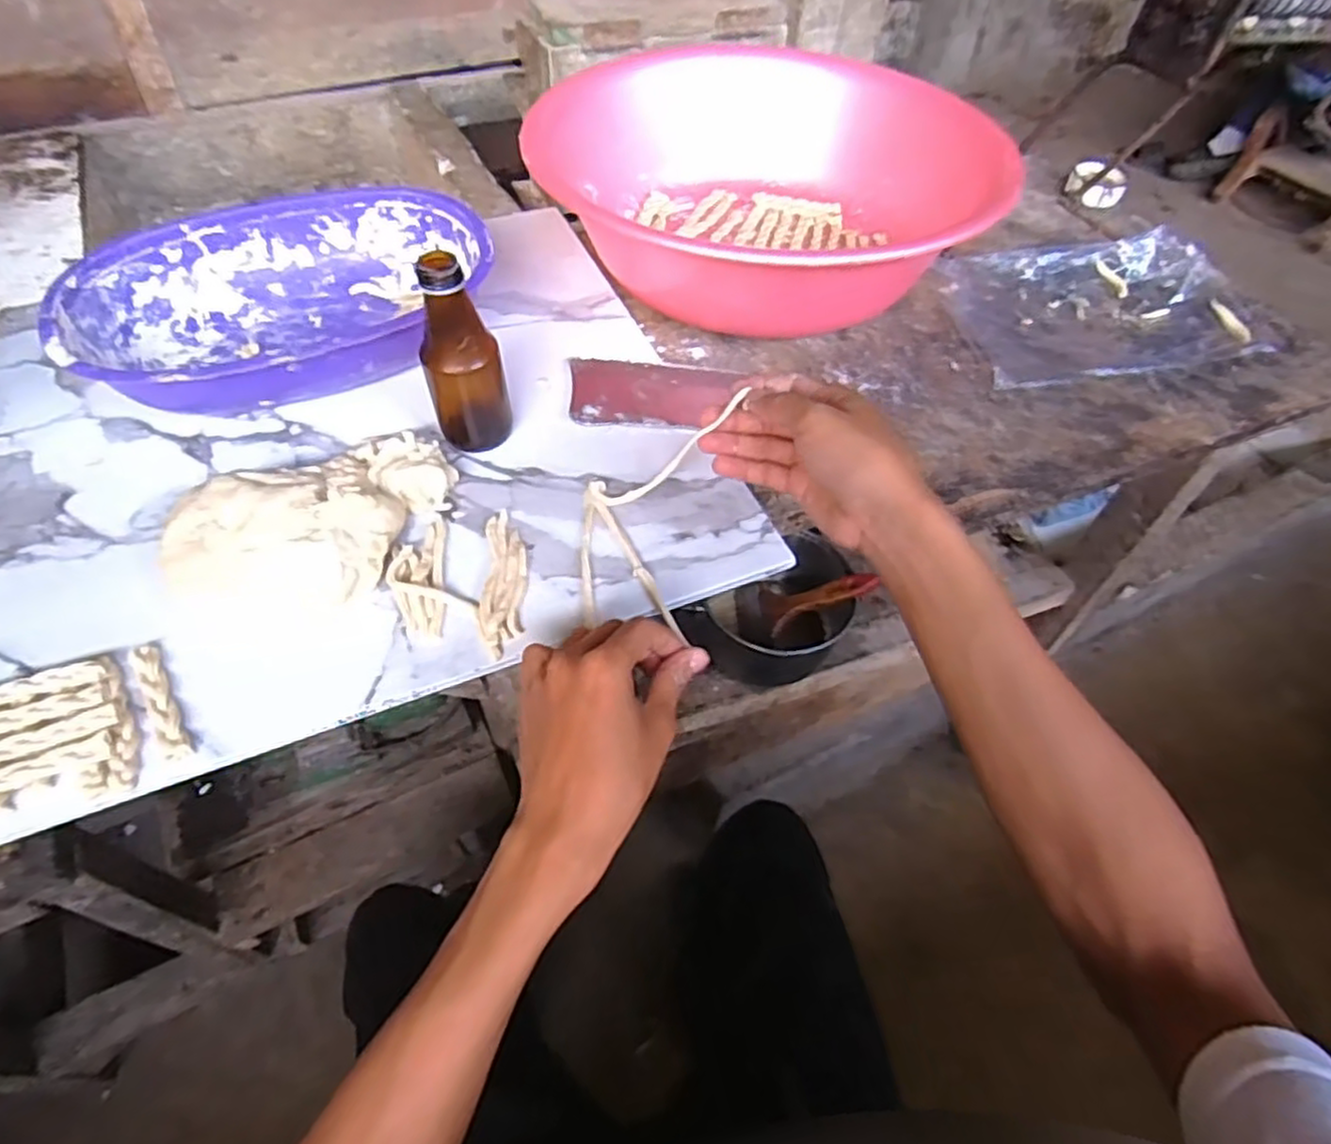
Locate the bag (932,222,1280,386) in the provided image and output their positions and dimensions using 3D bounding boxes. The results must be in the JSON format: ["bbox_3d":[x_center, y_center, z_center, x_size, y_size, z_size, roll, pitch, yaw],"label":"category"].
[{"bbox_3d":[0.419,-0.253,0.672,0.310,0.032,0.163,-10,55,-11],"label":"bag"}]

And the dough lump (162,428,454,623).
[{"bbox_3d":[-0.216,-0.029,0.446,0.177,0.041,0.106,-26,60,-22],"label":"dough lump"}]

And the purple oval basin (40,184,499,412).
[{"bbox_3d":[-0.288,-0.205,0.557,0.292,0.074,0.213,-30,61,-24],"label":"purple oval basin"}]

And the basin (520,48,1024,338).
[{"bbox_3d":[0.103,-0.363,0.690,0.371,0.124,0.371,2,53,-3],"label":"basin"}]

